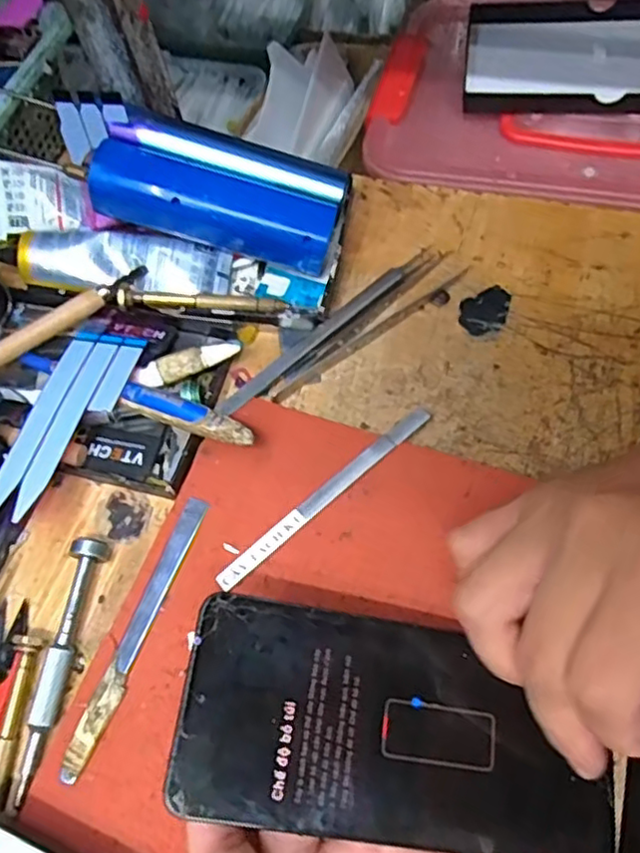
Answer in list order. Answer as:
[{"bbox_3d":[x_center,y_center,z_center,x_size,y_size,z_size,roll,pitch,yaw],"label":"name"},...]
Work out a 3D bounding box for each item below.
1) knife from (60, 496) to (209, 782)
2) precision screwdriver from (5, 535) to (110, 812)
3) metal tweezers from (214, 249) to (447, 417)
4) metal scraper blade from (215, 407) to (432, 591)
[{"bbox_3d":[-0.081,0.089,0.294,0.012,0.004,0.127,17,66,14],"label":"knife"},{"bbox_3d":[-0.116,0.104,0.290,0.014,0.014,0.111,7,64,9],"label":"precision screwdriver"},{"bbox_3d":[0.009,-0.053,0.356,0.150,0.009,0.018,-38,66,-13],"label":"metal tweezers"},{"bbox_3d":[0.004,0.032,0.317,0.130,0.004,0.009,-40,63,-14],"label":"metal scraper blade"}]

